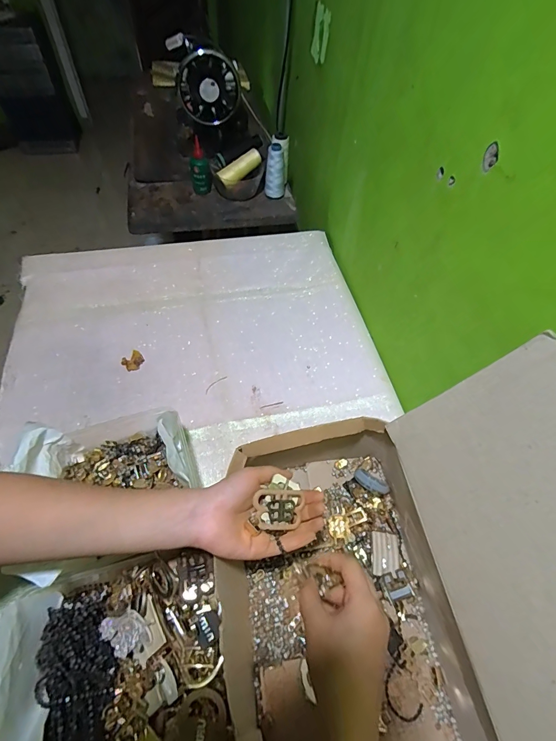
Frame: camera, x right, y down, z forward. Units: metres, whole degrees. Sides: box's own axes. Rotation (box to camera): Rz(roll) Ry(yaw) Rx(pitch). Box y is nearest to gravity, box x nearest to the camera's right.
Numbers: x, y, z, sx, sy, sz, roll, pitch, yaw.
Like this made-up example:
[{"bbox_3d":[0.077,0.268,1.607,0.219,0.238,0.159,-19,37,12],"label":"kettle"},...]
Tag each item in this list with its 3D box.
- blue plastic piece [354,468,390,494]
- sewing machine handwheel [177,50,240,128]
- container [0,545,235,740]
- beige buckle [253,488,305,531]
[{"bbox_3d":[0.128,0.152,0.495,0.048,0.009,0.022,30,60,17],"label":"blue plastic piece"},{"bbox_3d":[-0.155,-0.638,0.822,0.132,0.131,0.042,-3,57,-6],"label":"sewing machine handwheel"},{"bbox_3d":[-0.145,0.288,0.349,0.202,0.086,0.180,-13,57,-10],"label":"container"},{"bbox_3d":[0.000,0.141,0.366,0.048,0.008,0.038,11,78,-18],"label":"beige buckle"}]

